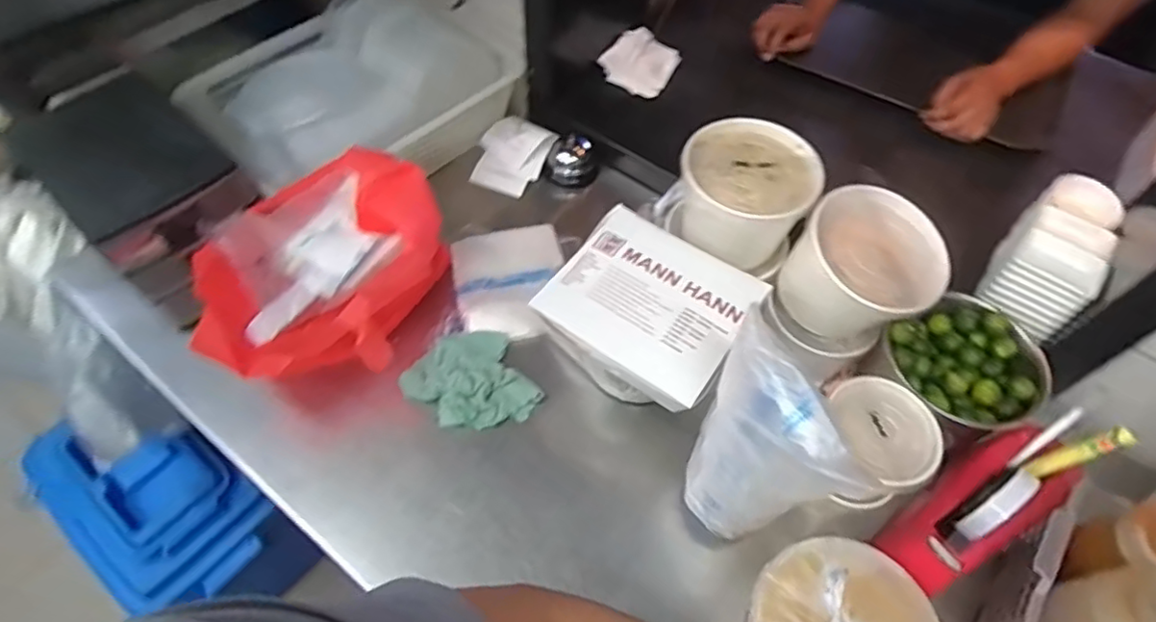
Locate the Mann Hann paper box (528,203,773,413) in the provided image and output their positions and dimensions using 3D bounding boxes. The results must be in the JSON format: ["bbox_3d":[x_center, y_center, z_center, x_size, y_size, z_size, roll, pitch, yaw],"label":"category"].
[{"bbox_3d":[0.070,-0.010,0.587,0.177,0.028,0.154,32,61,17],"label":"Mann Hann paper box"}]

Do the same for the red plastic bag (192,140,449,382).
[{"bbox_3d":[-0.264,-0.032,0.661,0.174,0.160,0.248,10,57,4],"label":"red plastic bag"}]

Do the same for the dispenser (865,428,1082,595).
[{"bbox_3d":[0.366,0.186,0.569,0.180,0.109,0.071,-36,64,-8],"label":"dispenser"}]

